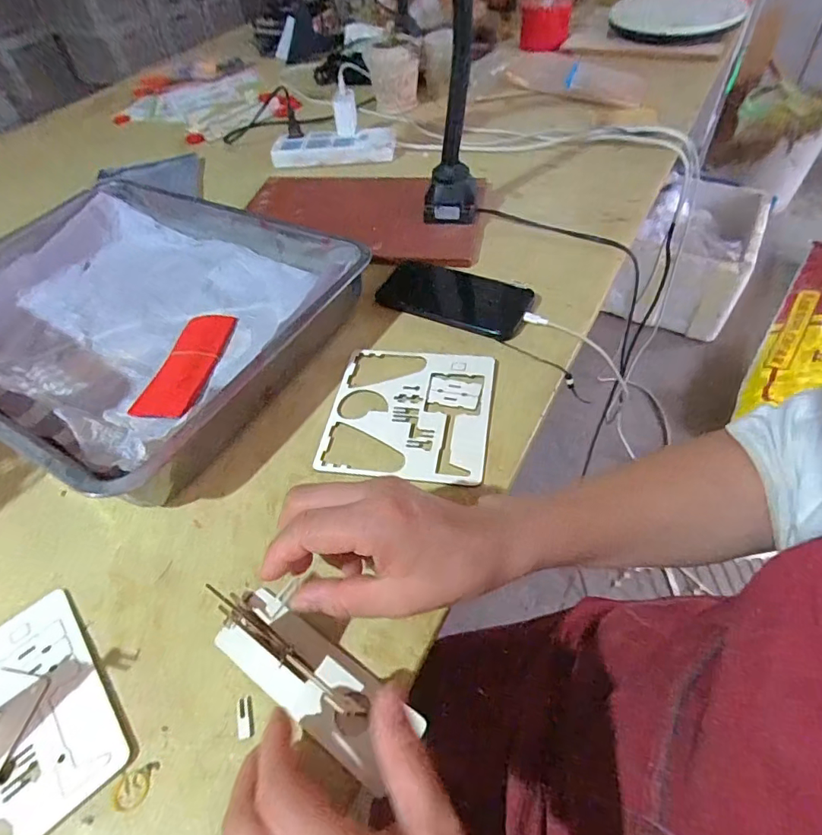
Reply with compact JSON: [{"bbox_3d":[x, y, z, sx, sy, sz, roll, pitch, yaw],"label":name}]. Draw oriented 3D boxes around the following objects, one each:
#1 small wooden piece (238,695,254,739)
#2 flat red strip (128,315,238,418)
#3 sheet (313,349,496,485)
[{"bbox_3d":[-0.102,0.184,0.308,0.008,0.005,0.023,-16,51,-8],"label":"small wooden piece"},{"bbox_3d":[-0.224,-0.057,0.504,0.060,0.007,0.146,2,51,7],"label":"flat red strip"},{"bbox_3d":[0.000,-0.007,0.449,0.141,0.004,0.142,5,52,10],"label":"sheet"}]

